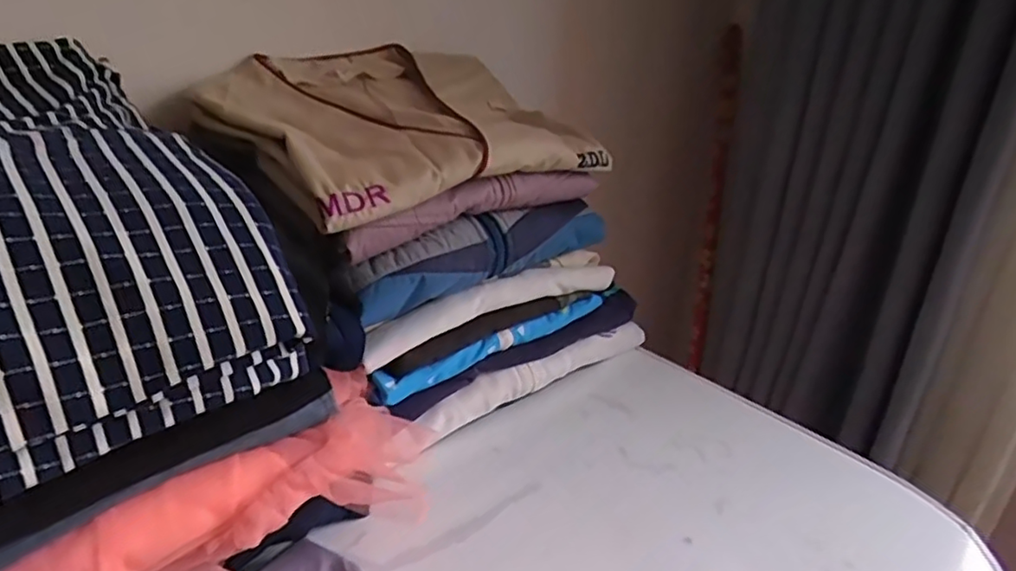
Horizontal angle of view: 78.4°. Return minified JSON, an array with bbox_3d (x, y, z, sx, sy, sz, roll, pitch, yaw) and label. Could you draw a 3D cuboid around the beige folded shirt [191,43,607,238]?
[{"bbox_3d":[-0.088,-0.153,0.544,0.297,0.060,0.251,-21,34,-40],"label":"beige folded shirt"}]

